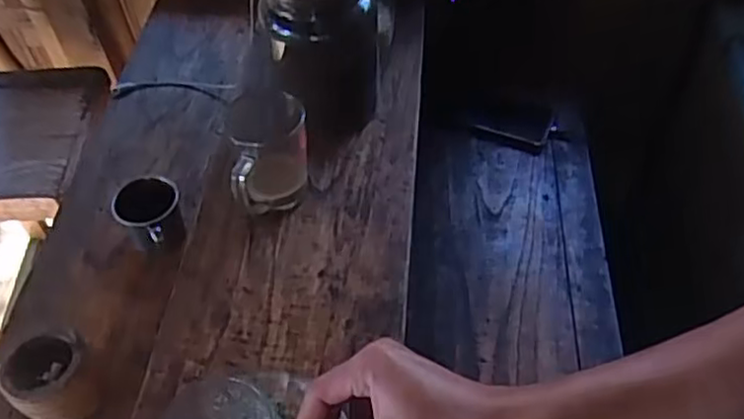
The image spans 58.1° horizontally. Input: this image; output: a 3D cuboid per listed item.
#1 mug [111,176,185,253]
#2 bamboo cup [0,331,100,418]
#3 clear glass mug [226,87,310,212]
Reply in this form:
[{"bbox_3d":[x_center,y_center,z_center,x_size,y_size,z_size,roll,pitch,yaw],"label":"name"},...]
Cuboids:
[{"bbox_3d":[-0.251,0.006,0.773,0.061,0.072,0.073,15,53,14],"label":"mug"},{"bbox_3d":[-0.304,0.164,0.642,0.068,0.071,0.075,27,57,23],"label":"bamboo cup"},{"bbox_3d":[-0.087,-0.052,0.576,0.064,0.099,0.078,-9,51,-5],"label":"clear glass mug"}]

